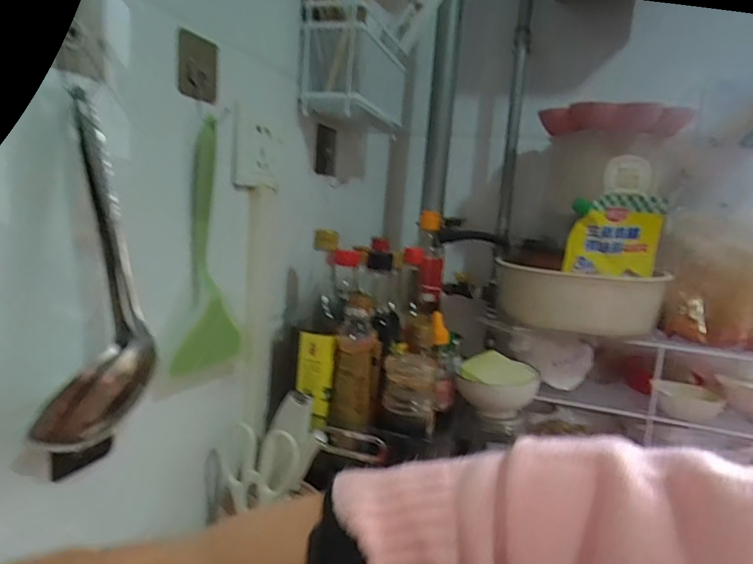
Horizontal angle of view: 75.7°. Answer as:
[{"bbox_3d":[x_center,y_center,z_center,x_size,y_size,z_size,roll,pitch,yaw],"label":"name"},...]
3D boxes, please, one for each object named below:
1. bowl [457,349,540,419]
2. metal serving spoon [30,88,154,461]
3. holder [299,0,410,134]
[{"bbox_3d":[0.172,0.150,0.695,0.111,0.066,0.090,8,10,20],"label":"bowl"},{"bbox_3d":[-0.193,0.001,0.334,0.070,0.225,0.056,0,10,-24],"label":"metal serving spoon"},{"bbox_3d":[-0.021,-0.297,0.697,0.083,0.132,0.221,8,10,20],"label":"holder"}]

